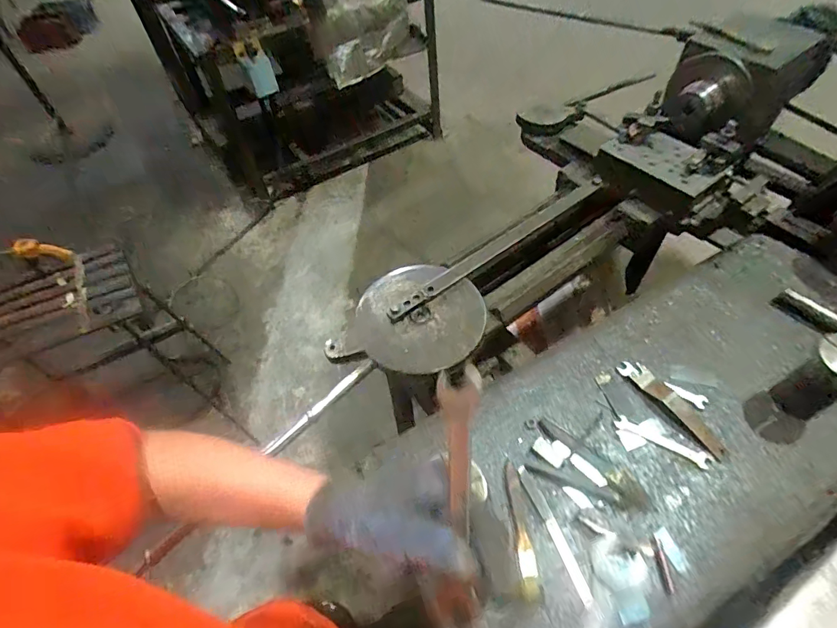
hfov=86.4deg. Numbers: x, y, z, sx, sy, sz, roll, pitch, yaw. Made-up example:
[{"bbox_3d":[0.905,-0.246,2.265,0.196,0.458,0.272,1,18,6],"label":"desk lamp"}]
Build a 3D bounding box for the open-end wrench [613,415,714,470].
[{"bbox_3d":[0.308,0.160,0.563,0.112,0.004,0.021,25,59,20],"label":"open-end wrench"}]

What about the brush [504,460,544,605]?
[{"bbox_3d":[0.114,0.242,0.504,0.020,0.013,0.144,-7,54,-2],"label":"brush"}]

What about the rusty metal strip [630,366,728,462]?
[{"bbox_3d":[0.339,0.123,0.577,0.038,0.016,0.139,-34,59,-20],"label":"rusty metal strip"}]

